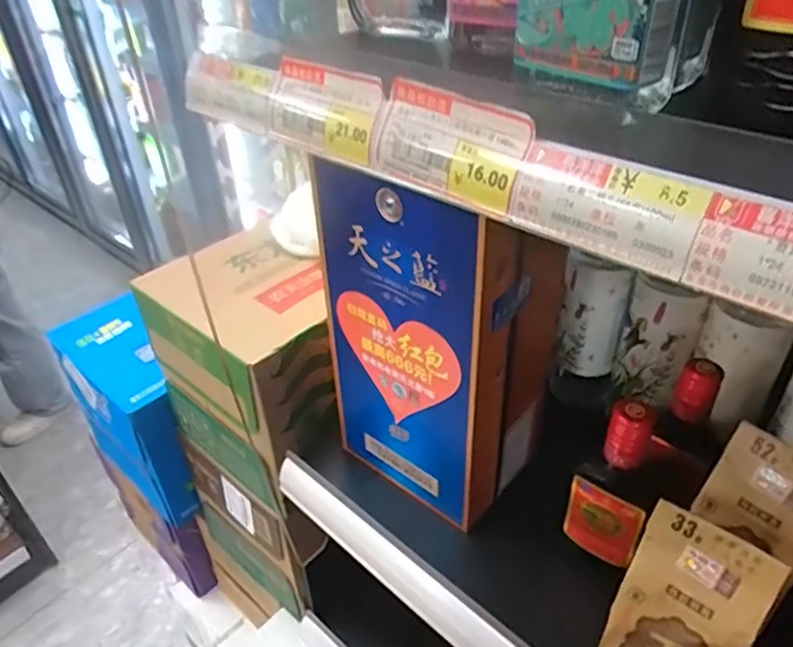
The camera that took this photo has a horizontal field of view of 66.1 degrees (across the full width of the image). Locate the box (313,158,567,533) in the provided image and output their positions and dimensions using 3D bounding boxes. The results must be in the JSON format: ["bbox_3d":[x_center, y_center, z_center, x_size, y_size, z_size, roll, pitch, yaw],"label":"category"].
[{"bbox_3d":[0.034,0.003,0.486,0.152,0.266,0.118,23,44,30],"label":"box"}]

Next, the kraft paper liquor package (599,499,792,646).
[{"bbox_3d":[0.167,0.179,0.361,0.067,0.139,0.043,25,45,32],"label":"kraft paper liquor package"}]

